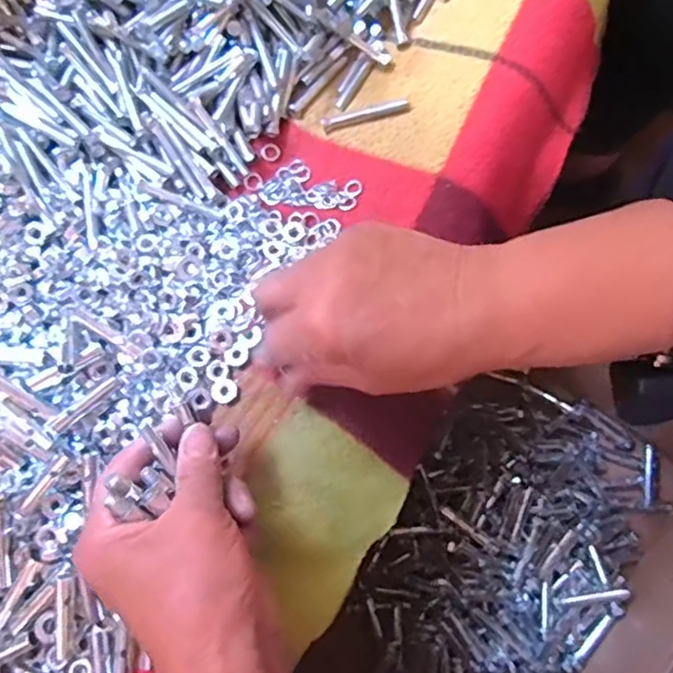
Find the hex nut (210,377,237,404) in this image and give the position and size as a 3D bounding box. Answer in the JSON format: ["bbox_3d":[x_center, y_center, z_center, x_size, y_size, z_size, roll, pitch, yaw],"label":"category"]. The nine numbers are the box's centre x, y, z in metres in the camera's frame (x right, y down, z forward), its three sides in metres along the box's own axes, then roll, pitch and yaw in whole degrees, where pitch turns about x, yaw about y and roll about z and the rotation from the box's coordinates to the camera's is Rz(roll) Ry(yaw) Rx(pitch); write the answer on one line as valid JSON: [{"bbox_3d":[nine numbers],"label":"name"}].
[{"bbox_3d":[-0.067,0.032,0.367,0.015,0.004,0.015,-40,73,-7],"label":"hex nut"}]

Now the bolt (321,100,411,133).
[{"bbox_3d":[0.019,-0.145,0.401,0.057,0.008,0.009,-14,72,2],"label":"bolt"}]

